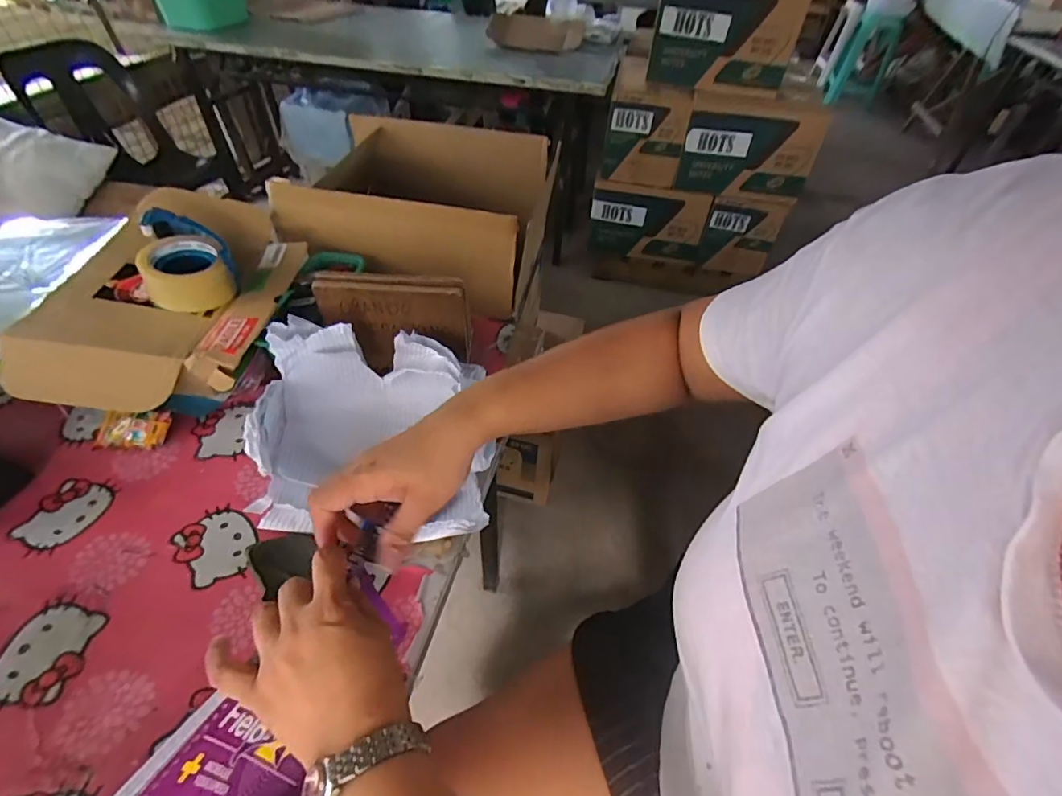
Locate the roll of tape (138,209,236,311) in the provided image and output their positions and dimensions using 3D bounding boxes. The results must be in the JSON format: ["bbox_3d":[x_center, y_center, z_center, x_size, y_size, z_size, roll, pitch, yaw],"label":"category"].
[{"bbox_3d":[-0.466,-0.182,0.670,0.105,0.079,0.137,-27,55,-26],"label":"roll of tape"}]

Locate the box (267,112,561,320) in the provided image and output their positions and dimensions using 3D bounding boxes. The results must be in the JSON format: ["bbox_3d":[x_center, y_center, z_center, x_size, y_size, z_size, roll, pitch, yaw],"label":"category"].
[{"bbox_3d":[-0.191,-0.358,0.942,0.407,0.193,0.383,11,47,5],"label":"box"}]

